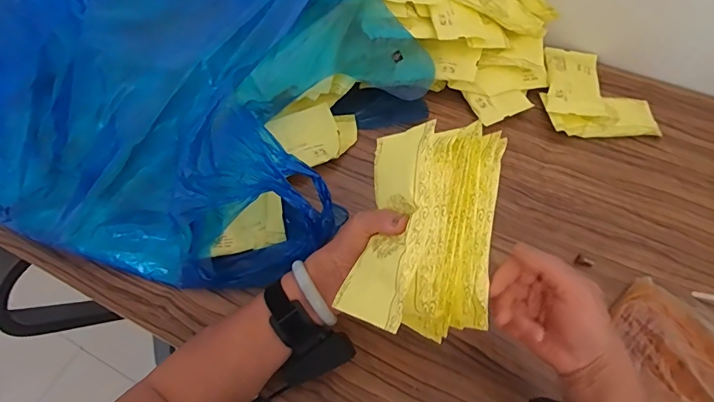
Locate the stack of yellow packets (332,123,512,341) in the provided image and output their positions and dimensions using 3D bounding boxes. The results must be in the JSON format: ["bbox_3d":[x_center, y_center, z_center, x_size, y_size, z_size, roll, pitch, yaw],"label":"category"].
[{"bbox_3d":[0.066,0.023,0.390,0.106,0.087,0.188,18,76,-24],"label":"stack of yellow packets"}]

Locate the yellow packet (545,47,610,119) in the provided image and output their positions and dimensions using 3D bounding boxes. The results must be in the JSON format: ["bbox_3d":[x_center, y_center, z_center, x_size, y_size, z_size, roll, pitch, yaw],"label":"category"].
[{"bbox_3d":[0.350,-0.196,0.691,0.084,0.013,0.172,12,58,6],"label":"yellow packet"}]

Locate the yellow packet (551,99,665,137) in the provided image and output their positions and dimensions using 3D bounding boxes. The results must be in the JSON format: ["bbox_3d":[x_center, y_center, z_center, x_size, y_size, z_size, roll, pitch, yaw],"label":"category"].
[{"bbox_3d":[0.373,-0.127,0.652,0.159,0.016,0.073,-2,58,-2],"label":"yellow packet"}]

